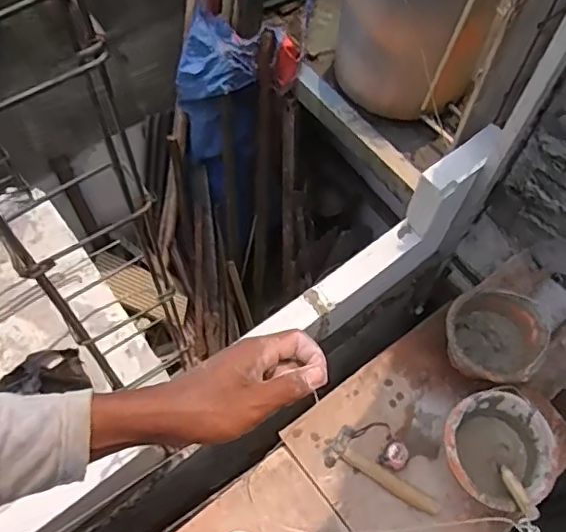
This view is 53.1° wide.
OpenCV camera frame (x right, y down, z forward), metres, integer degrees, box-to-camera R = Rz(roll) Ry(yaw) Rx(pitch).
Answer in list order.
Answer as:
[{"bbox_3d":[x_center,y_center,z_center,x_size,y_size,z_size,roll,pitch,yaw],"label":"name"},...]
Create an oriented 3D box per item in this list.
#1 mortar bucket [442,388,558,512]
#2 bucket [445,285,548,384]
[{"bbox_3d":[0.501,0.445,1.358,0.246,0.146,0.247,1,62,-2],"label":"mortar bucket"},{"bbox_3d":[0.555,0.191,1.515,0.242,0.134,0.230,1,62,-2],"label":"bucket"}]

